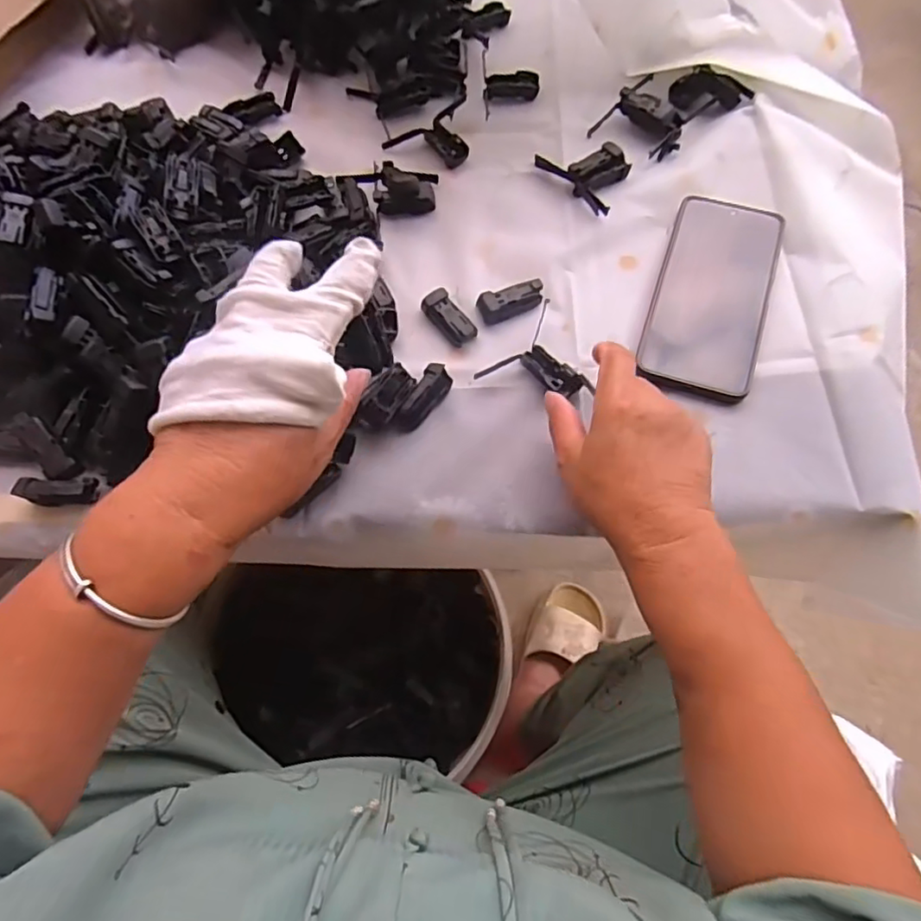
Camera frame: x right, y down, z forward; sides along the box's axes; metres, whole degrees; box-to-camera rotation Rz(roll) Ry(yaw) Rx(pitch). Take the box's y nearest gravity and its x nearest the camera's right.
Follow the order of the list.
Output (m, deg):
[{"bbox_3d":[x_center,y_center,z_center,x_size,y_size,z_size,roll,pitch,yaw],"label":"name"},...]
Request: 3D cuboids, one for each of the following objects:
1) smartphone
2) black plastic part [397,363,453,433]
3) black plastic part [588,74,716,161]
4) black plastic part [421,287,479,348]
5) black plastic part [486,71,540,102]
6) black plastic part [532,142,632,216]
[{"bbox_3d":[0.185,-0.124,0.426,0.078,0.007,0.164,19,70,6],"label":"smartphone"},{"bbox_3d":[-0.024,-0.042,0.400,0.018,0.021,0.049,27,71,8],"label":"black plastic part"},{"bbox_3d":[0.162,-0.293,0.488,0.069,0.016,0.080,36,72,11],"label":"black plastic part"},{"bbox_3d":[-0.008,-0.103,0.427,0.020,0.014,0.047,-35,74,-13],"label":"black plastic part"},{"bbox_3d":[0.046,-0.331,0.512,0.046,0.009,0.024,1,69,-1],"label":"black plastic part"},{"bbox_3d":[0.103,-0.235,0.466,0.054,0.016,0.080,-42,76,-15],"label":"black plastic part"}]

